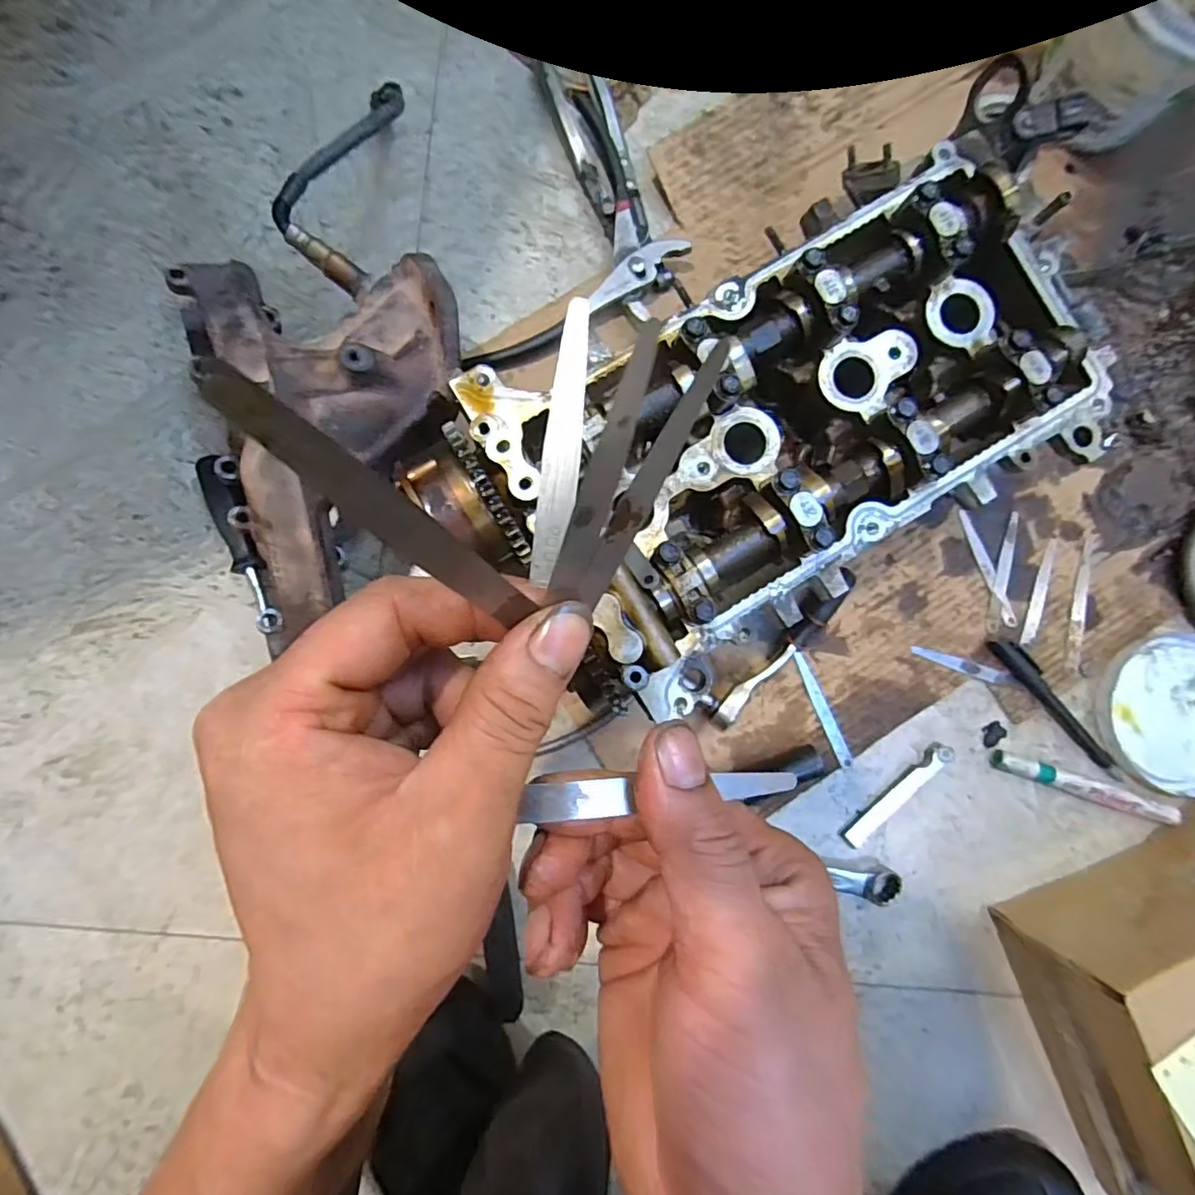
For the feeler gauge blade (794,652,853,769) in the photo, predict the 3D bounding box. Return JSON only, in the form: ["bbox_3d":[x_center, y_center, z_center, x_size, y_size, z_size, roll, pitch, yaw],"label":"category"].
[{"bbox_3d":[0.172,0.086,0.448,0.010,0.004,0.094,-24,87,11],"label":"feeler gauge blade"}]

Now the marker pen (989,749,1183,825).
[{"bbox_3d":[0.367,0.143,0.442,0.139,0.015,0.016,19,85,1],"label":"marker pen"}]

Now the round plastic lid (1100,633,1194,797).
[{"bbox_3d":[0.454,0.090,0.453,0.121,0.011,0.118,0,85,-1],"label":"round plastic lid"}]

